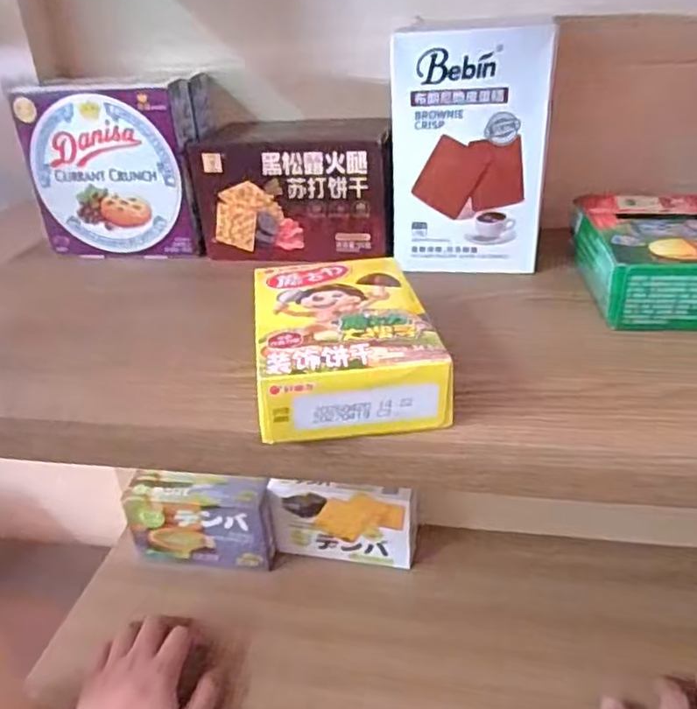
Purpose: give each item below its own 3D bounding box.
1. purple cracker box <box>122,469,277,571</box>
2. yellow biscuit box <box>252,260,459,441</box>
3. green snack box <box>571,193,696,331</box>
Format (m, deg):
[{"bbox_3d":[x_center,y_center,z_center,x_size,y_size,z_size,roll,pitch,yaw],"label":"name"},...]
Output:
[{"bbox_3d":[-0.151,0.170,0.666,0.145,0.087,0.042,2,29,8],"label":"purple cracker box"},{"bbox_3d":[-0.004,-0.010,0.337,0.084,0.036,0.128,-5,29,-5],"label":"yellow biscuit box"},{"bbox_3d":[0.197,-0.063,0.405,0.099,0.041,0.129,2,29,9],"label":"green snack box"}]

